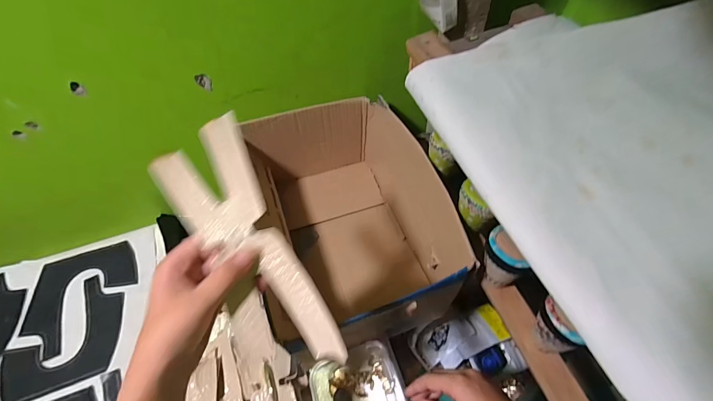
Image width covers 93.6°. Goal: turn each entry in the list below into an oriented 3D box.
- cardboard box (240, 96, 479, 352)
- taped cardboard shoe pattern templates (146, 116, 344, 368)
[{"bbox_3d":[-0.011,0.027,0.546,0.261,0.168,0.350,-16,56,-6],"label":"cardboard box"},{"bbox_3d":[-0.084,0.031,0.279,0.078,0.021,0.225,-34,78,-17],"label":"taped cardboard shoe pattern templates"}]

